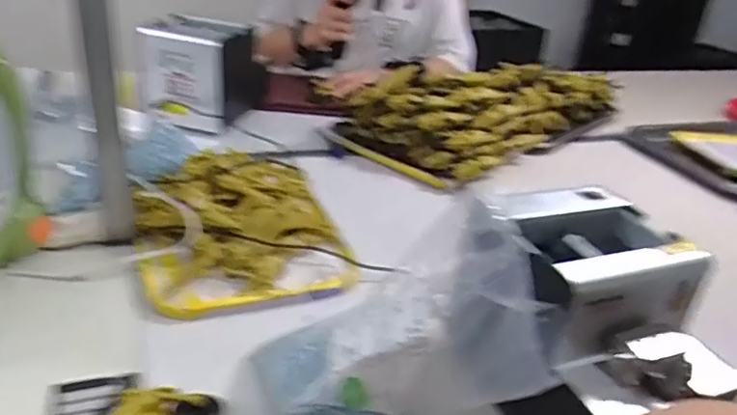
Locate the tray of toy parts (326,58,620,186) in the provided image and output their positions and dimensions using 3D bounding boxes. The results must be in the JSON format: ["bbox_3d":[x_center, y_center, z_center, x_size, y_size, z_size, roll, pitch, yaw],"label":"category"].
[{"bbox_3d":[0.181,-0.167,0.949,0.446,0.082,0.250,-20,37,-37],"label":"tray of toy parts"}]

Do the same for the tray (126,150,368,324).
[{"bbox_3d":[-0.137,0.005,0.622,0.203,0.056,0.251,-8,31,-22],"label":"tray"}]

